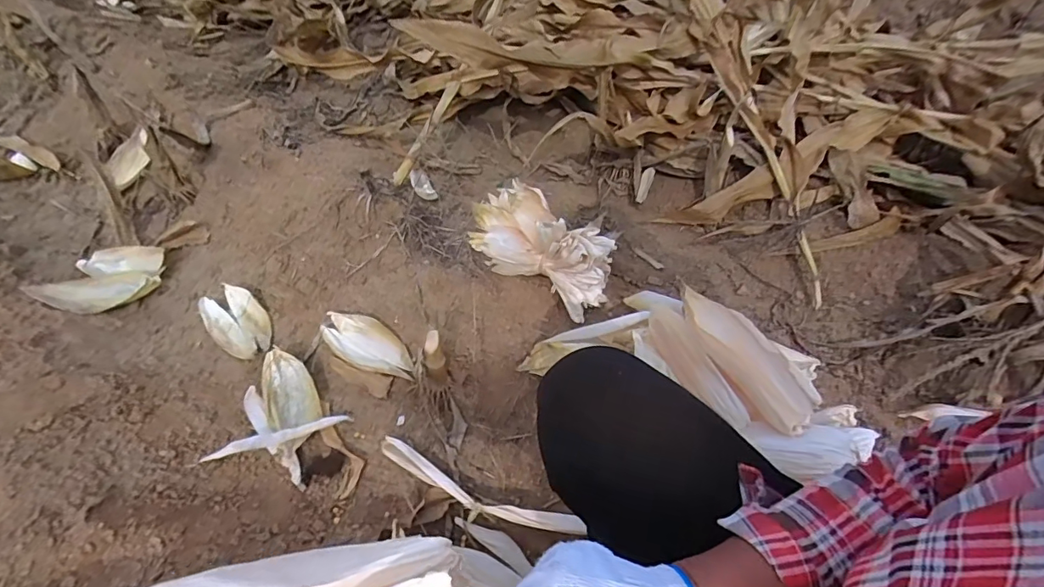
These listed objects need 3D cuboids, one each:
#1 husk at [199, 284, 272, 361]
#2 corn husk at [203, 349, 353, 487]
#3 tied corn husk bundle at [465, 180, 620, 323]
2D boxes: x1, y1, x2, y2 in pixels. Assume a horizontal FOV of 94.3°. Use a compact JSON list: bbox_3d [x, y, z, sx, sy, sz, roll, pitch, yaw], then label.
[{"bbox_3d":[-0.586,0.058,1.000,0.215,0.050,0.103,35,53,25],"label":"husk"},{"bbox_3d":[-0.405,0.208,0.849,0.185,0.048,0.223,7,47,0],"label":"corn husk"},{"bbox_3d":[0.048,-0.111,0.942,0.271,0.157,0.214,19,48,16],"label":"tied corn husk bundle"}]

